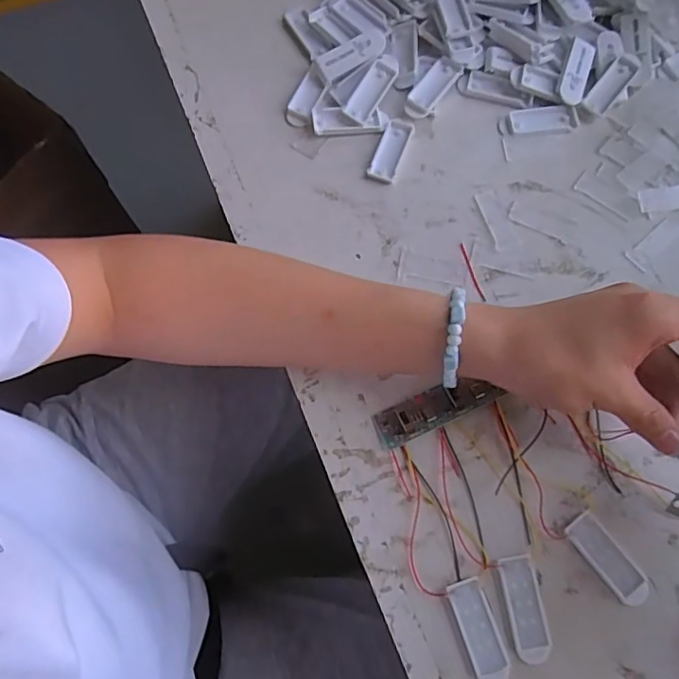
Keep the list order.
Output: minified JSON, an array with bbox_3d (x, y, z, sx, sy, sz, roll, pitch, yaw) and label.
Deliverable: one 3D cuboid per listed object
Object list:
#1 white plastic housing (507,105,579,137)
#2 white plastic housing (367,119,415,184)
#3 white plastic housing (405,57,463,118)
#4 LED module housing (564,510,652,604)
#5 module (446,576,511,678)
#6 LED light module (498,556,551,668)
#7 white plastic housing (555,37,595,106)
[{"bbox_3d":[0.155,-0.166,0.428,0.053,0.004,0.023,-4,74,0],"label":"white plastic housing"},{"bbox_3d":[0.039,-0.142,0.421,0.020,0.004,0.053,20,76,7],"label":"white plastic housing"},{"bbox_3d":[0.072,-0.193,0.431,0.021,0.010,0.053,36,78,11],"label":"white plastic housing"},{"bbox_3d":[0.163,0.134,0.340,0.022,0.006,0.058,-38,77,-9],"label":"LED module housing"},{"bbox_3d":[0.081,0.170,0.327,0.021,0.005,0.057,-17,73,-5],"label":"module"},{"bbox_3d":[0.109,0.159,0.332,0.021,0.006,0.057,-9,74,-1],"label":"LED light module"},{"bbox_3d":[0.181,-0.206,0.432,0.022,0.006,0.053,22,81,-5],"label":"white plastic housing"}]

